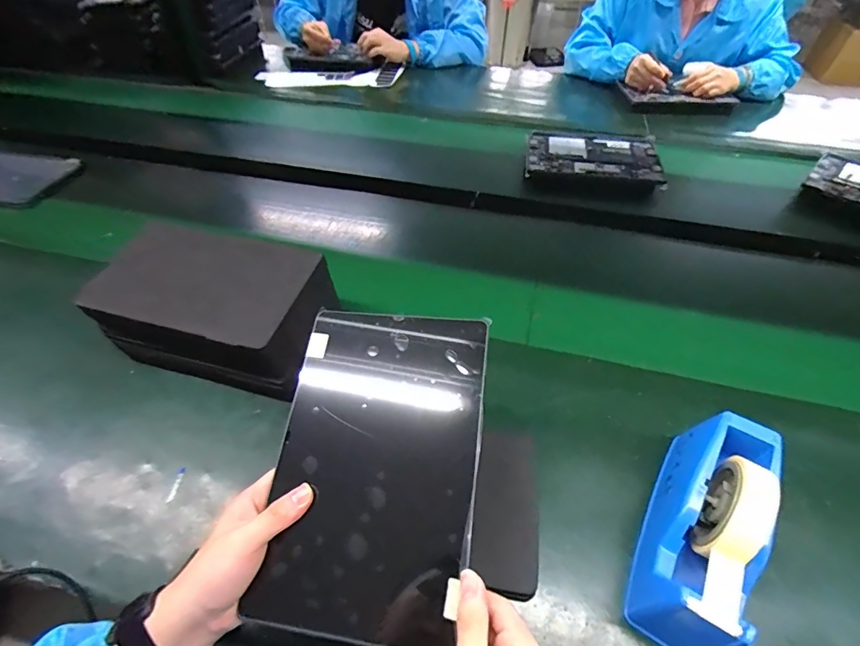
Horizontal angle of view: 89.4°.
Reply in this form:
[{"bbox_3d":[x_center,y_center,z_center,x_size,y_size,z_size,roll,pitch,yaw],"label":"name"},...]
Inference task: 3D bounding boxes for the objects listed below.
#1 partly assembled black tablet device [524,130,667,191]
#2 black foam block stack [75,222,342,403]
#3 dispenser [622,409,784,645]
[{"bbox_3d":[0.324,-0.337,0.872,0.253,0.015,0.184,9,51,7],"label":"partly assembled black tablet device"},{"bbox_3d":[-0.271,-0.023,0.550,0.270,0.119,0.156,14,51,11],"label":"black foam block stack"},{"bbox_3d":[0.247,0.186,0.388,0.074,0.114,0.205,25,54,19],"label":"dispenser"}]

